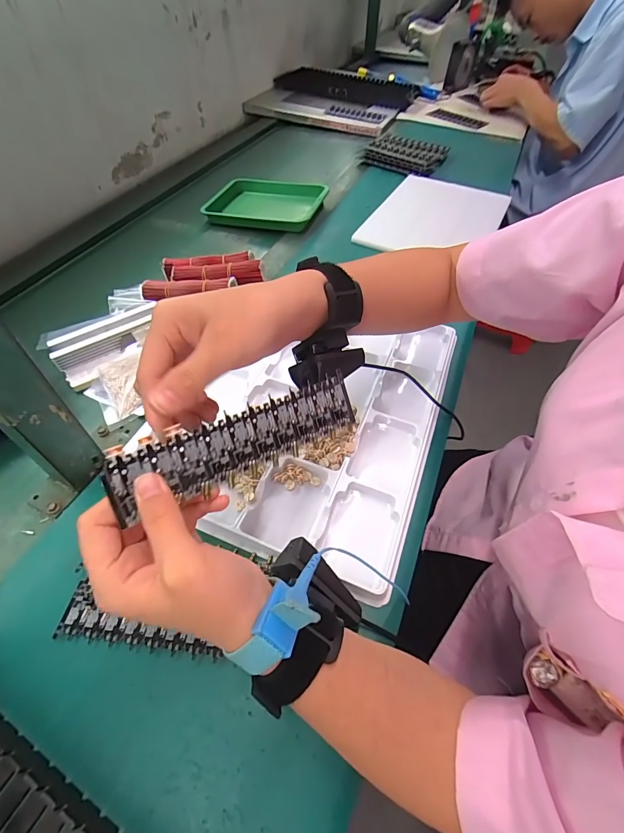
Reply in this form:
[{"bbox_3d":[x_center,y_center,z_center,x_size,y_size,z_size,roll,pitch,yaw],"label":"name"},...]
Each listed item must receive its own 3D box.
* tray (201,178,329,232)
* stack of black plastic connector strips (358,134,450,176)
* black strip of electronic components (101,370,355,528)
[{"bbox_3d":[-0.085,-0.423,0.733,0.213,0.029,0.168,13,53,11],"label":"tray"},{"bbox_3d":[0.216,-0.616,0.862,0.176,0.020,0.176,19,54,15],"label":"stack of black plastic connector strips"},{"bbox_3d":[-0.040,0.013,0.231,0.159,0.004,0.034,-22,99,-29],"label":"black strip of electronic components"}]

